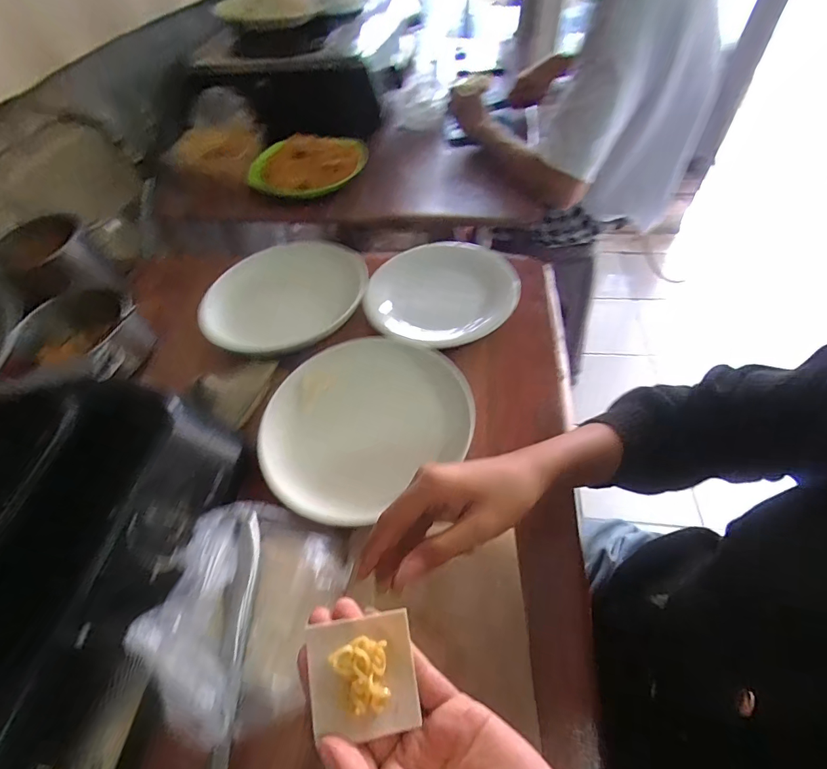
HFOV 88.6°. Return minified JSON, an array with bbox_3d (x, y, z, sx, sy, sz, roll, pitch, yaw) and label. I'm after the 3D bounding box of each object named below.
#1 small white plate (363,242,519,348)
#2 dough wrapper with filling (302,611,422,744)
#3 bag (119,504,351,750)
[{"bbox_3d":[0.042,-0.121,0.558,0.186,0.034,0.178,4,51,-5],"label":"small white plate"},{"bbox_3d":[-0.024,0.134,0.198,0.048,0.014,0.045,-8,52,-1],"label":"dough wrapper with filling"},{"bbox_3d":[-0.126,0.167,0.320,0.118,0.068,0.160,8,54,11],"label":"bag"}]

